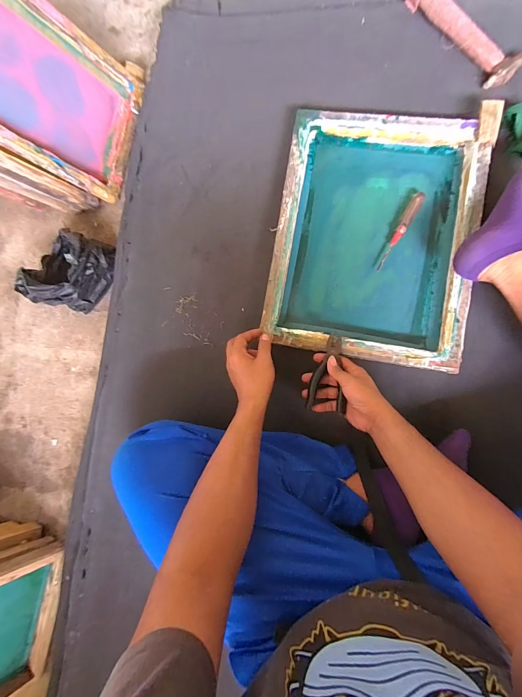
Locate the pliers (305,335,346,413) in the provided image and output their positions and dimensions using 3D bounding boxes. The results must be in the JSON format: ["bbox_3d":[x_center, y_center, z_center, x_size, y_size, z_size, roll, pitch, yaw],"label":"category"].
[{"bbox_3d":[0.130,0.045,0.558,0.064,0.012,0.139,14,84,10],"label":"pliers"}]

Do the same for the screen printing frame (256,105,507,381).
[{"bbox_3d":[0.211,-0.211,0.585,0.348,0.044,0.455,10,88,10],"label":"screen printing frame"}]

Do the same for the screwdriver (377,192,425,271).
[{"bbox_3d":[0.266,-0.225,0.589,0.020,0.020,0.164,30,92,10],"label":"screwdriver"}]

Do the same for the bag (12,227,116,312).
[{"bbox_3d":[-0.427,-0.173,0.690,0.146,0.130,0.167,21,90,10],"label":"bag"}]

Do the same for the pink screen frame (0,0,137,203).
[{"bbox_3d":[-0.465,-0.536,0.620,0.053,0.392,0.291,9,86,41],"label":"pink screen frame"}]

